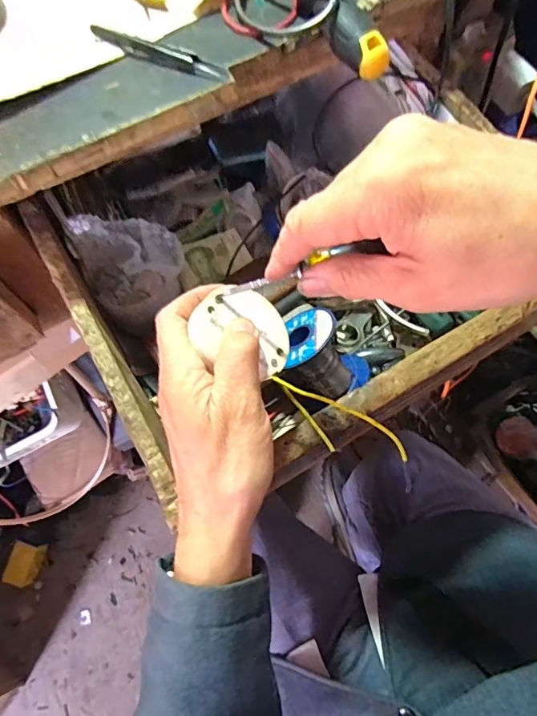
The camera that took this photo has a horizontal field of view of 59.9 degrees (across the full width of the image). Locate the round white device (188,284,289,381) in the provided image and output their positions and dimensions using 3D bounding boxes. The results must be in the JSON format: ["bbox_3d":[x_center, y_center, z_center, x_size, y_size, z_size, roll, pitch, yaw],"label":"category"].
[{"bbox_3d":[-0.014,-0.017,0.286,0.062,0.014,0.053,18,61,-28],"label":"round white device"}]

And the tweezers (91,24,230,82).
[{"bbox_3d":[-0.076,-0.214,0.327,0.101,0.011,0.012,21,68,8],"label":"tweezers"}]

